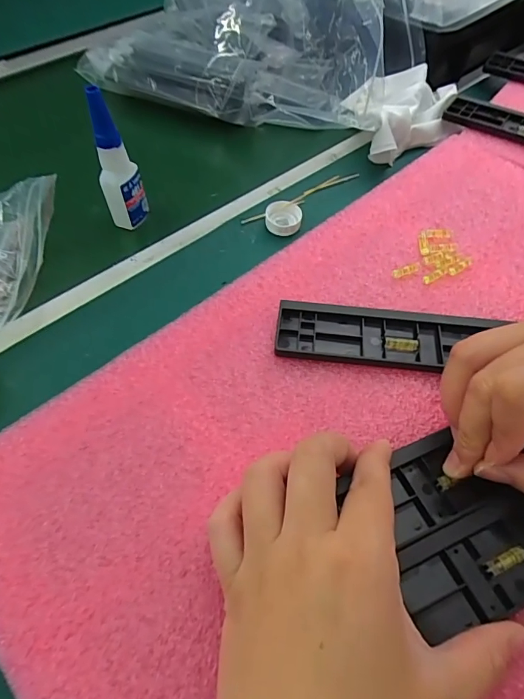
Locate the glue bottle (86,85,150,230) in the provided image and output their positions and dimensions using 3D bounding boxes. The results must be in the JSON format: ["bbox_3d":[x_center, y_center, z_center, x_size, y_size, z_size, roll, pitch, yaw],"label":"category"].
[{"bbox_3d":[-0.118,-0.150,0.348,0.028,0.101,0.024,0,57,0],"label":"glue bottle"}]

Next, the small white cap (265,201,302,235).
[{"bbox_3d":[0.018,-0.112,0.372,0.030,0.015,0.028,0,57,0],"label":"small white cap"}]

